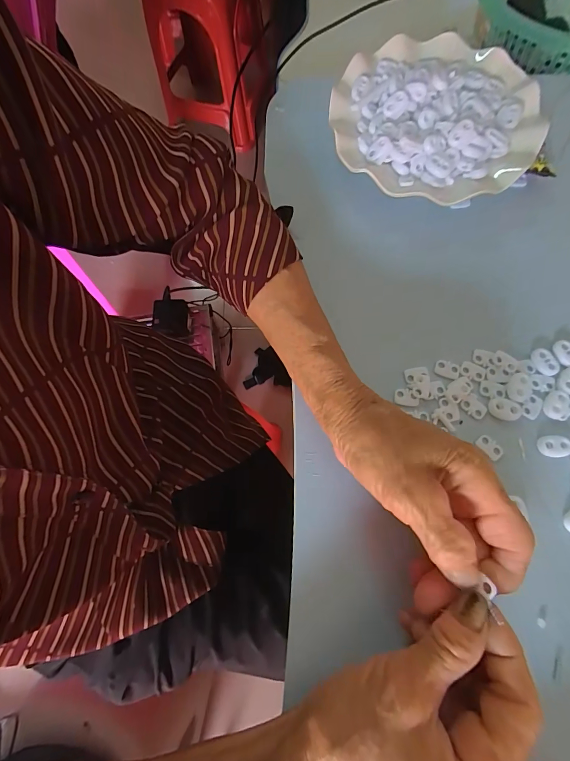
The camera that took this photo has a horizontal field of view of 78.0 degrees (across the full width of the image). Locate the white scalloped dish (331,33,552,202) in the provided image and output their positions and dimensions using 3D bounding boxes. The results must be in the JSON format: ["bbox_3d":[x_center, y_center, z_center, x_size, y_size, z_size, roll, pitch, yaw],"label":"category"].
[{"bbox_3d":[0.132,-0.228,0.306,0.175,0.029,0.165,-1,71,2],"label":"white scalloped dish"}]

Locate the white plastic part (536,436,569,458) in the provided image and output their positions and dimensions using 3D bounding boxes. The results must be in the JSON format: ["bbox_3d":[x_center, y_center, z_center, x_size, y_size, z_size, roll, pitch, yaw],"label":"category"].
[{"bbox_3d":[0.189,0.046,0.246,0.022,0.004,0.015,-4,71,1],"label":"white plastic part"}]

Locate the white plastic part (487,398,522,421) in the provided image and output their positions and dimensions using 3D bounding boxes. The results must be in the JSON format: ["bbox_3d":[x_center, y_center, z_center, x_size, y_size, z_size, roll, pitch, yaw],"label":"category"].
[{"bbox_3d":[0.160,0.021,0.255,0.022,0.004,0.014,22,73,9],"label":"white plastic part"}]

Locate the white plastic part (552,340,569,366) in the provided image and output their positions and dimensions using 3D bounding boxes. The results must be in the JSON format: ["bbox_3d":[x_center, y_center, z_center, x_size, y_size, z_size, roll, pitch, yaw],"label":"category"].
[{"bbox_3d":[0.212,-0.020,0.265,0.014,0.005,0.021,-31,73,-8],"label":"white plastic part"}]

